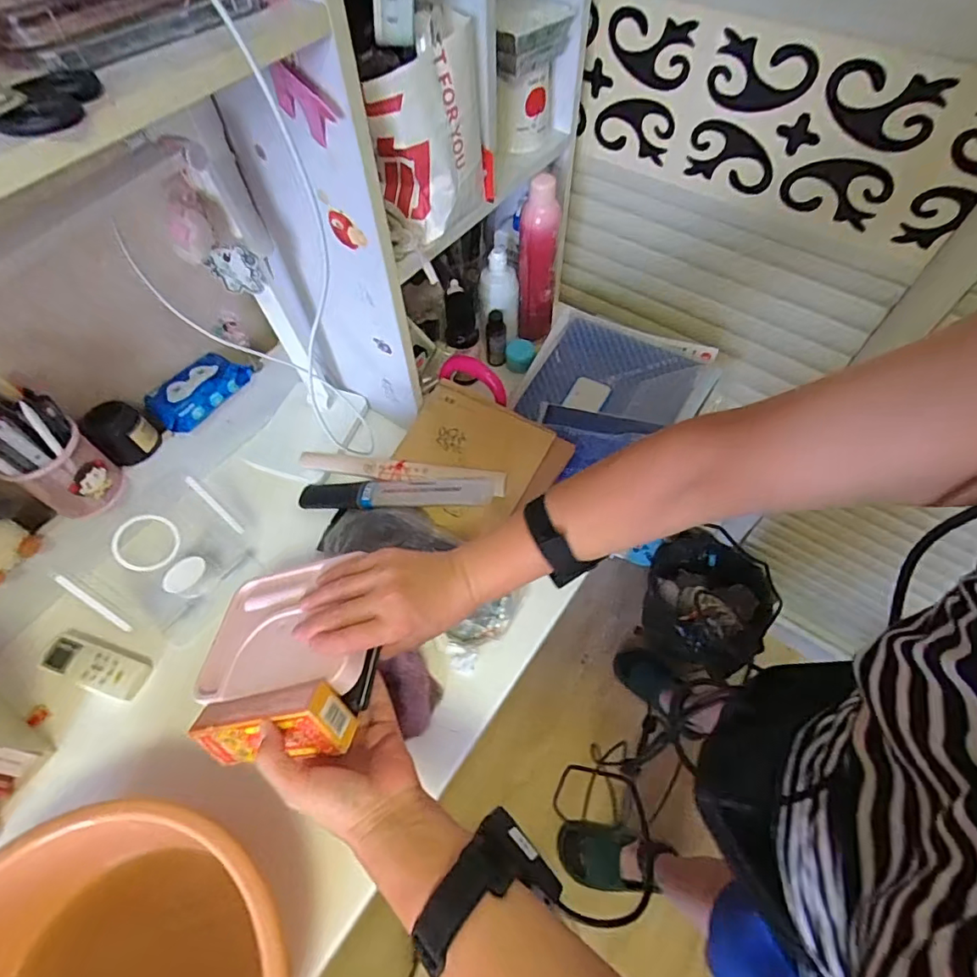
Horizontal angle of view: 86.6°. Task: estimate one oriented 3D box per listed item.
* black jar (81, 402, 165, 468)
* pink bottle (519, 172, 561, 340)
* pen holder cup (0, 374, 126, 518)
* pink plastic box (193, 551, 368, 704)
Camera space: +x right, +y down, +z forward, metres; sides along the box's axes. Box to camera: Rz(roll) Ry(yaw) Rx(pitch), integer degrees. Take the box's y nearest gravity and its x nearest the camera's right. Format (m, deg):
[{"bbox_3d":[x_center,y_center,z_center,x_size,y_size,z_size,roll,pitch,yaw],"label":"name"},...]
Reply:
[{"bbox_3d":[-0.458,-0.071,0.647,0.065,0.062,0.061,-1,59,2],"label":"black jar"},{"bbox_3d":[0.076,-0.322,0.778,0.057,0.256,0.052,-5,59,-1],"label":"pink bottle"},{"bbox_3d":[-0.496,-0.045,0.575,0.091,0.171,0.083,-1,59,2],"label":"pen holder cup"},{"bbox_3d":[-0.186,0.124,0.474,0.183,0.017,0.126,-14,45,22],"label":"pink plastic box"}]

